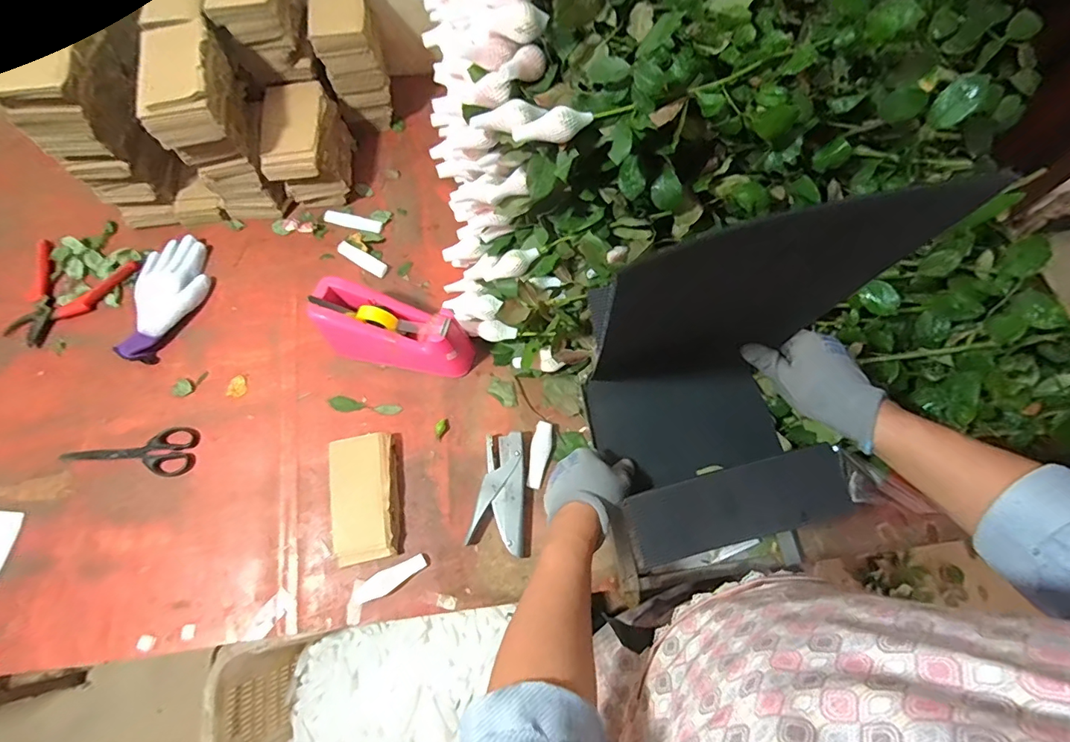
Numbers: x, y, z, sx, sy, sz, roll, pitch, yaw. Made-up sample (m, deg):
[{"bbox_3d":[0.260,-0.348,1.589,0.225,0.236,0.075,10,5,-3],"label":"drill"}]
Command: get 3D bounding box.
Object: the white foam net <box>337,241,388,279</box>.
[{"bbox_3d":[-0.270,-0.175,0.760,0.092,0.014,0.023,30,70,11],"label":"white foam net"}]

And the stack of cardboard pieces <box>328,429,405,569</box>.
[{"bbox_3d":[-0.213,0.158,0.612,0.085,0.025,0.153,-9,68,-5],"label":"stack of cardboard pieces"}]

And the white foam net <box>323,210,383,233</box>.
[{"bbox_3d":[-0.294,-0.240,0.784,0.096,0.009,0.025,15,68,5],"label":"white foam net"}]

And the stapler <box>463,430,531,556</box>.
[{"bbox_3d":[-0.042,0.155,0.624,0.072,0.026,0.147,4,67,1],"label":"stapler"}]

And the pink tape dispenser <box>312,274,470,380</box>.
[{"bbox_3d":[-0.185,-0.053,0.661,0.202,0.102,0.076,12,69,4],"label":"pink tape dispenser"}]

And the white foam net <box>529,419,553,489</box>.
[{"bbox_3d":[0.005,0.111,0.647,0.027,0.014,0.086,12,68,4],"label":"white foam net"}]

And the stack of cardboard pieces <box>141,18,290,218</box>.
[{"bbox_3d":[-0.457,-0.346,0.711,0.104,0.228,0.161,-19,69,-8],"label":"stack of cardboard pieces"}]

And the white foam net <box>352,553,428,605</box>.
[{"bbox_3d":[-0.174,0.250,0.585,0.087,0.012,0.025,-29,71,-12],"label":"white foam net"}]

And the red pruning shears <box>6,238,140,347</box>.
[{"bbox_3d":[-0.715,-0.115,0.725,0.175,0.017,0.161,15,68,5],"label":"red pruning shears"}]

